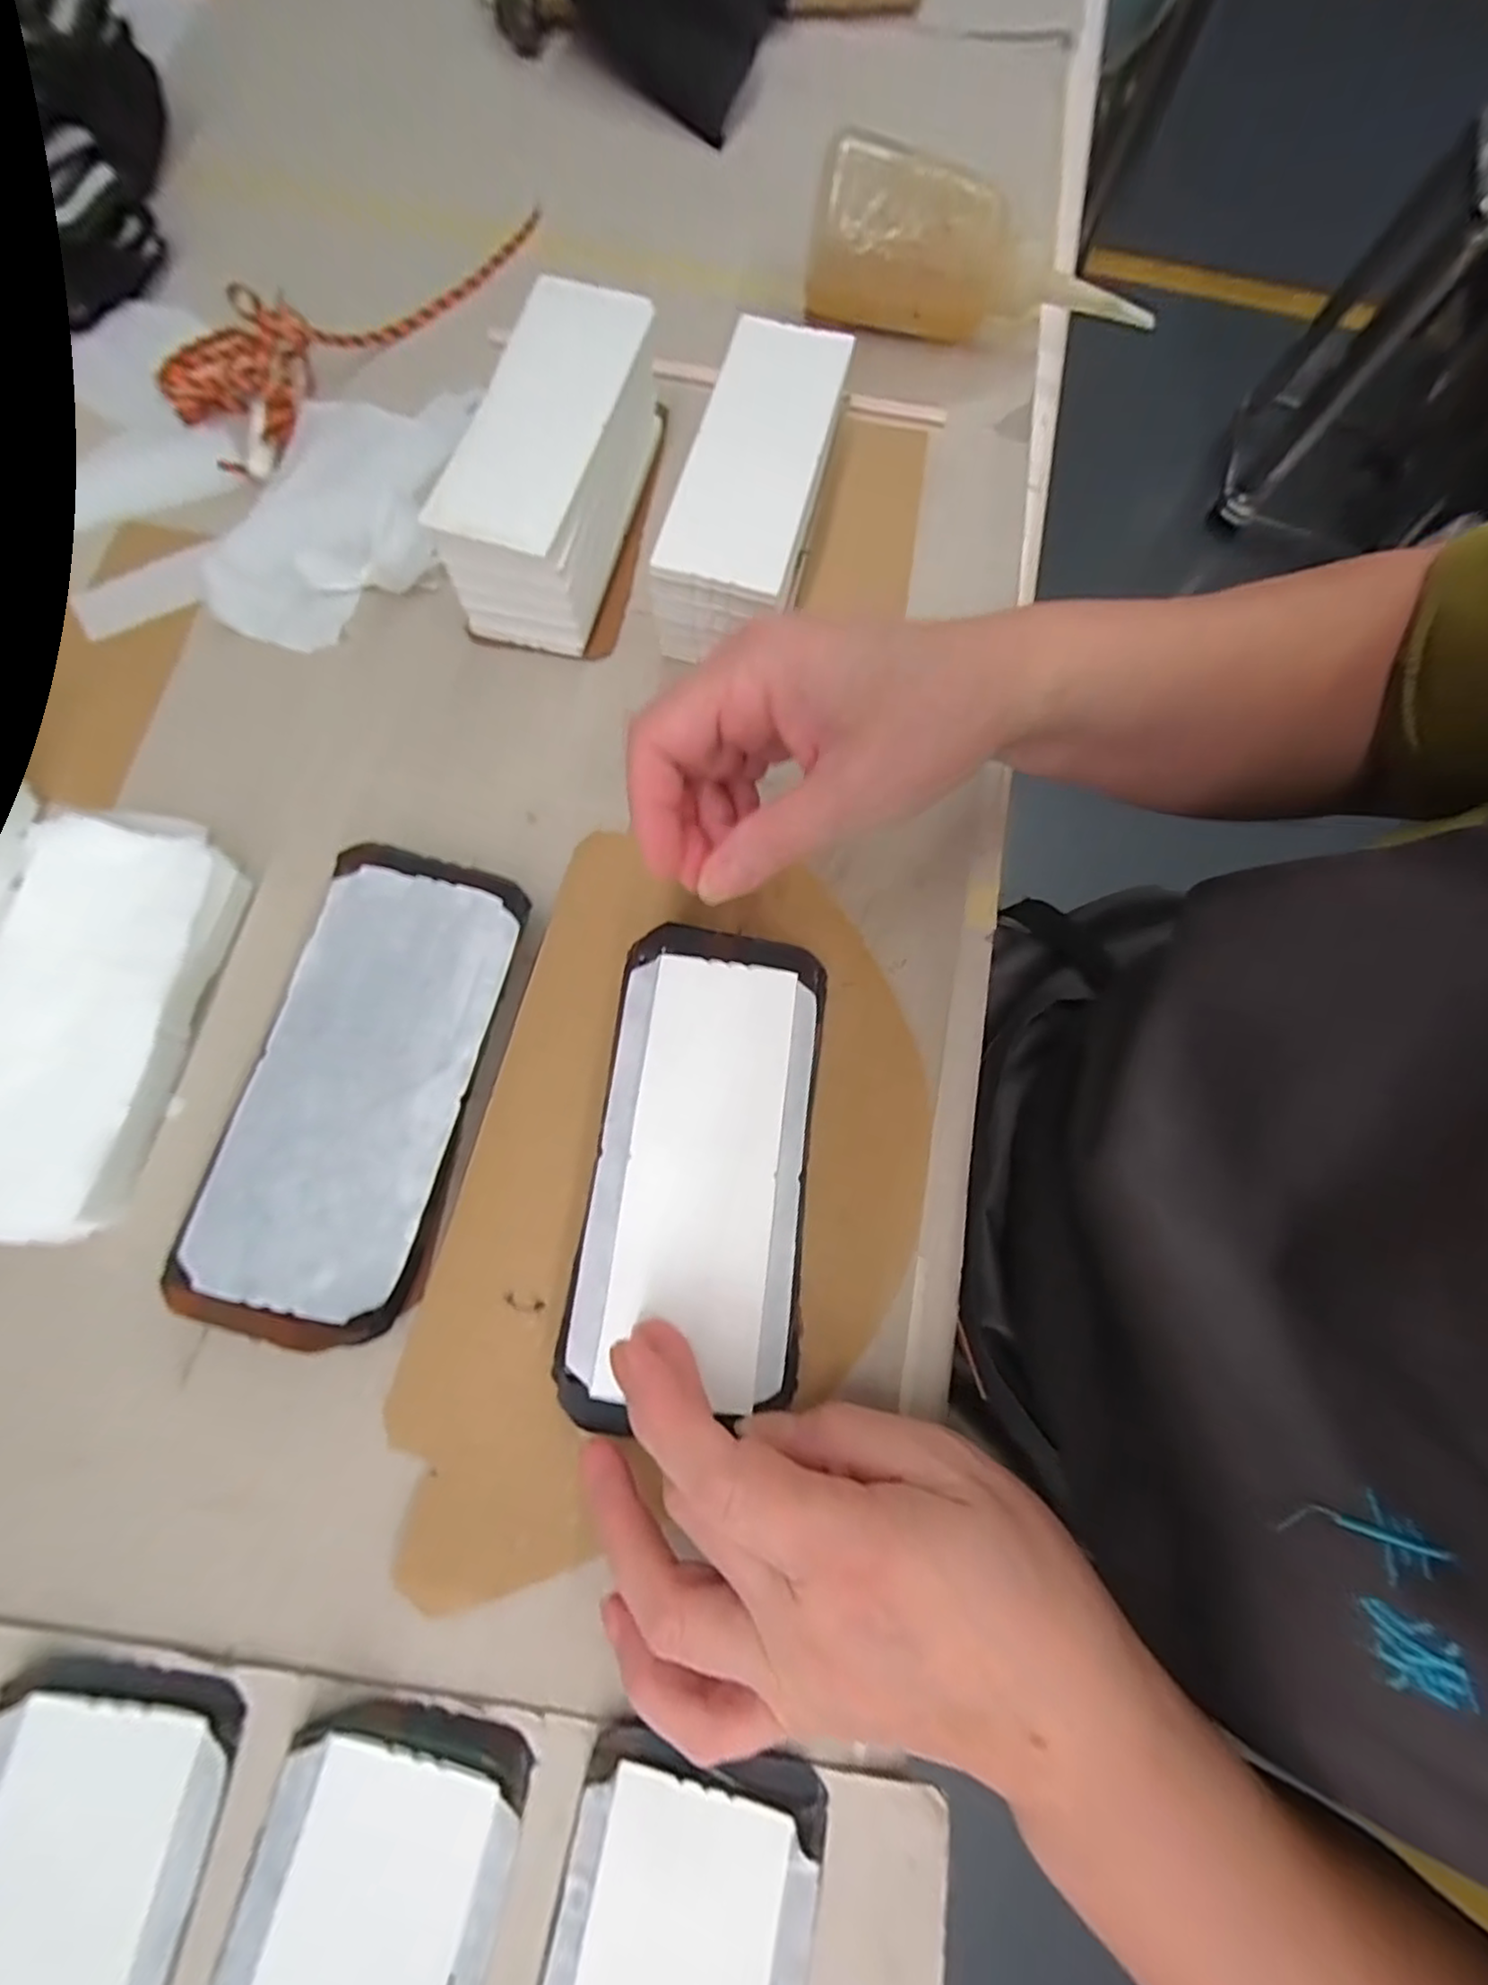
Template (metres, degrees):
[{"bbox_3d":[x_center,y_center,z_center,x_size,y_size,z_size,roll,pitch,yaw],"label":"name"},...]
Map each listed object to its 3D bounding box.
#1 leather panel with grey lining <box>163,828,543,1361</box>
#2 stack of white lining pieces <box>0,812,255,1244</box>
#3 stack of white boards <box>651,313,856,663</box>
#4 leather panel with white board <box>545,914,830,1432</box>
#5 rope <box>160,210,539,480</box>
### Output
[{"bbox_3d":[-0.132,0.030,0.247,0.072,0.025,0.163,12,73,1],"label":"leather panel with grey lining"},{"bbox_3d":[-0.243,0.006,0.252,0.075,0.019,0.152,8,73,0],"label":"stack of white lining pieces"},{"bbox_3d":[0.005,-0.224,0.312,0.063,0.053,0.159,12,73,1],"label":"stack of white boards"},{"bbox_3d":[-0.014,0.057,0.242,0.074,0.009,0.162,7,74,0],"label":"leather panel with white board"},{"bbox_3d":[-0.207,-0.360,0.357,0.084,0.028,0.226,31,75,7],"label":"rope"}]

